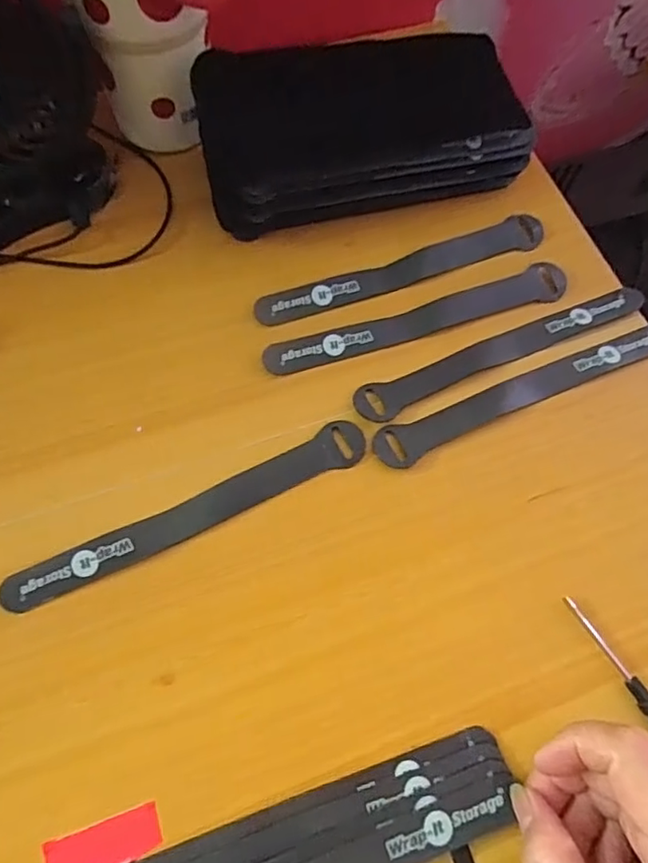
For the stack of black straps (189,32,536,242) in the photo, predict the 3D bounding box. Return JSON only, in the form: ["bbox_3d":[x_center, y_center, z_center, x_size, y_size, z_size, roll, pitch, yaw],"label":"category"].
[{"bbox_3d":[0.028,-0.185,0.356,0.202,0.072,0.073,-14,70,-8],"label":"stack of black straps"}]

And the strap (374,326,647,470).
[{"bbox_3d":[0.120,-0.025,0.335,0.194,0.004,0.025,-23,71,-11],"label":"strap"}]

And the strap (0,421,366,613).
[{"bbox_3d":[-0.067,0.043,0.298,0.194,0.005,0.023,-26,72,-12],"label":"strap"}]

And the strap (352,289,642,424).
[{"bbox_3d":[0.109,-0.049,0.342,0.191,0.004,0.023,-22,71,-10],"label":"strap"}]

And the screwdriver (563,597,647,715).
[{"bbox_3d":[0.154,0.128,0.273,0.010,0.005,0.112,-33,73,-14],"label":"screwdriver"}]

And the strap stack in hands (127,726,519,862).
[{"bbox_3d":[-0.009,0.185,0.247,0.192,0.015,0.049,-19,70,-8],"label":"strap stack in hands"}]

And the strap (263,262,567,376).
[{"bbox_3d":[0.059,-0.068,0.350,0.194,0.005,0.024,-19,71,-9],"label":"strap"}]

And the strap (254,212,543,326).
[{"bbox_3d":[0.051,-0.103,0.364,0.193,0.006,0.025,-19,71,-9],"label":"strap"}]

